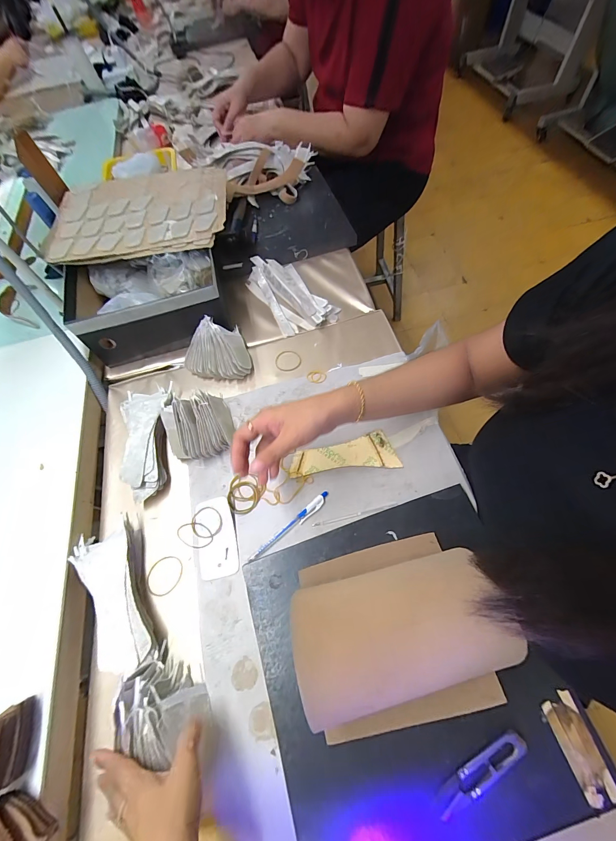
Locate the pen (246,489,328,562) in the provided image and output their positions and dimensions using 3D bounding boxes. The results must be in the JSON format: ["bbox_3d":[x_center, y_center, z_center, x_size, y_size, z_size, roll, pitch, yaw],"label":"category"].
[{"bbox_3d":[-0.024,0.146,0.435,0.135,0.007,0.013,-38,66,-13],"label":"pen"}]

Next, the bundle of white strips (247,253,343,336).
[{"bbox_3d":[-0.043,-0.255,0.630,0.107,0.028,0.212,-34,65,-11],"label":"bundle of white strips"}]

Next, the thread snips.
[{"bbox_3d":[0.165,0.334,0.301,0.099,0.009,0.021,-29,64,-9],"label":"thread snips"}]

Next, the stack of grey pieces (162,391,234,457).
[{"bbox_3d":[-0.172,0.005,0.493,0.101,0.060,0.110,-23,64,-6],"label":"stack of grey pieces"}]

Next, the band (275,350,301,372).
[{"bbox_3d":[-0.035,-0.108,0.566,0.046,0.004,0.045,-5,63,3],"label":"band"}]

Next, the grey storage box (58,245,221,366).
[{"bbox_3d":[-0.300,-0.219,0.588,0.279,0.115,0.169,-16,63,-2],"label":"grey storage box"}]

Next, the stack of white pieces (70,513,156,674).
[{"bbox_3d":[-0.239,0.212,0.397,0.070,0.037,0.191,-29,64,-9],"label":"stack of white pieces"}]

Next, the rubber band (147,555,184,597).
[{"bbox_3d":[-0.195,0.212,0.432,0.050,0.004,0.048,-3,66,7],"label":"rubber band"}]

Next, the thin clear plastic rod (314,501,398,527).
[{"bbox_3d":[0.065,0.130,0.439,0.119,0.004,0.006,-14,63,-3],"label":"thin clear plastic rod"}]

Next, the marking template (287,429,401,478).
[{"bbox_3d":[0.052,0.049,0.476,0.156,0.004,0.055,-6,66,3],"label":"marking template"}]

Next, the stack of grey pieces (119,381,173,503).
[{"bbox_3d":[-0.251,0.031,0.503,0.078,0.037,0.181,-16,63,-2],"label":"stack of grey pieces"}]

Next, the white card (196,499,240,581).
[{"bbox_3d":[-0.129,0.162,0.441,0.053,0.007,0.102,-16,70,-1],"label":"white card"}]

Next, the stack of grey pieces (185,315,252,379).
[{"bbox_3d":[-0.155,-0.126,0.560,0.113,0.054,0.098,4,64,7],"label":"stack of grey pieces"}]

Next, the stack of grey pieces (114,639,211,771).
[{"bbox_3d":[-0.163,0.309,0.342,0.087,0.061,0.067,35,70,19],"label":"stack of grey pieces"}]

